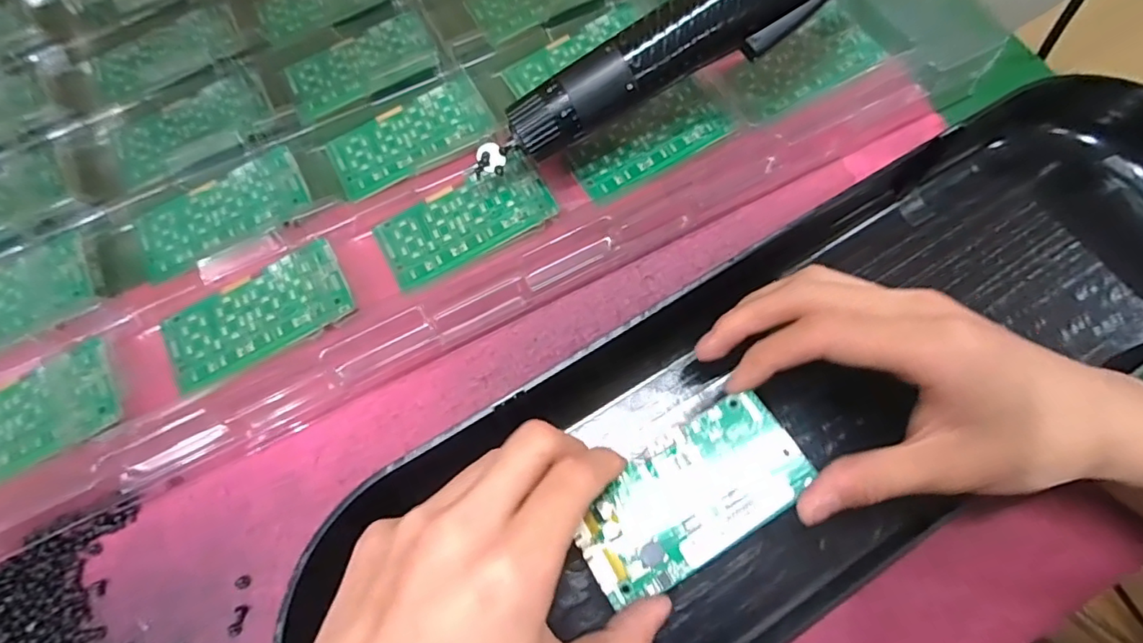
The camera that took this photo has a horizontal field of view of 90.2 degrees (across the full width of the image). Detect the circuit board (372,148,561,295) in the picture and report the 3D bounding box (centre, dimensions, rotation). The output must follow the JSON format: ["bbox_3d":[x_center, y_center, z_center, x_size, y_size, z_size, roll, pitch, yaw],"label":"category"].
[{"bbox_3d":[-0.057,-0.056,0.309,0.093,0.008,0.046,-26,71,-9],"label":"circuit board"}]

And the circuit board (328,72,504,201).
[{"bbox_3d":[-0.094,-0.108,0.333,0.093,0.004,0.047,-27,72,-3],"label":"circuit board"}]

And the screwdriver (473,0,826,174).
[{"bbox_3d":[0.051,-0.132,0.275,0.220,0.031,0.034,-29,70,8],"label":"screwdriver"}]

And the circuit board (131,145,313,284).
[{"bbox_3d":[-0.193,-0.061,0.314,0.092,0.005,0.047,-25,71,-9],"label":"circuit board"}]

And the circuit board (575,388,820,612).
[{"bbox_3d":[0.047,0.070,0.229,0.094,0.010,0.048,-30,71,-10],"label":"circuit board"}]

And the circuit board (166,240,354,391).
[{"bbox_3d":[-0.160,-0.003,0.291,0.093,0.004,0.047,-26,70,-2],"label":"circuit board"}]

